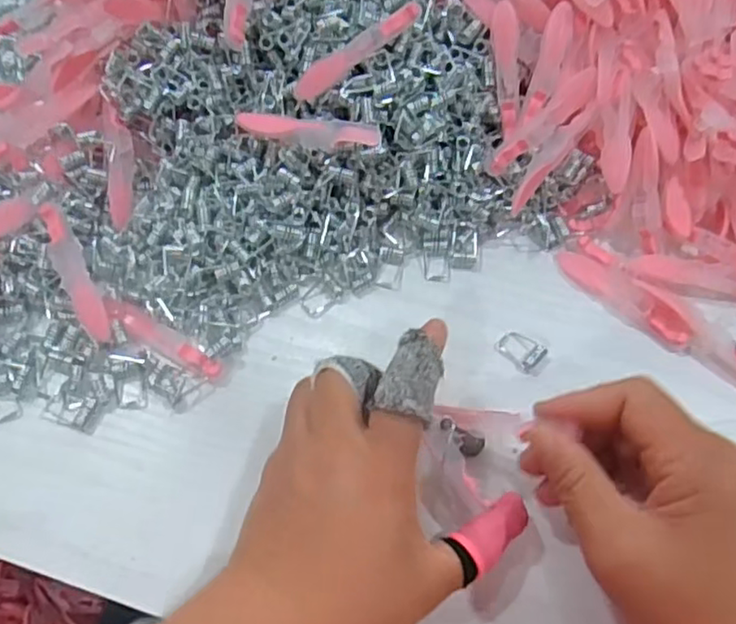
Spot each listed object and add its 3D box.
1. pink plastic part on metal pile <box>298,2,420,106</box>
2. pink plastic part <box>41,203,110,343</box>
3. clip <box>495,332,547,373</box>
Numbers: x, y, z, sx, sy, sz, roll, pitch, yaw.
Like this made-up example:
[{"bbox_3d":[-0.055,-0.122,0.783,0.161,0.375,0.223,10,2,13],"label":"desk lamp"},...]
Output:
[{"bbox_3d":[-0.006,-0.140,0.350,0.078,0.010,0.010,-32,66,10],"label":"pink plastic part on metal pile"},{"bbox_3d":[-0.149,-0.020,0.331,0.013,0.005,0.076,-24,80,-12],"label":"pink plastic part"},{"bbox_3d":[0.079,0.019,0.336,0.016,0.005,0.023,-41,71,-18],"label":"clip"}]

